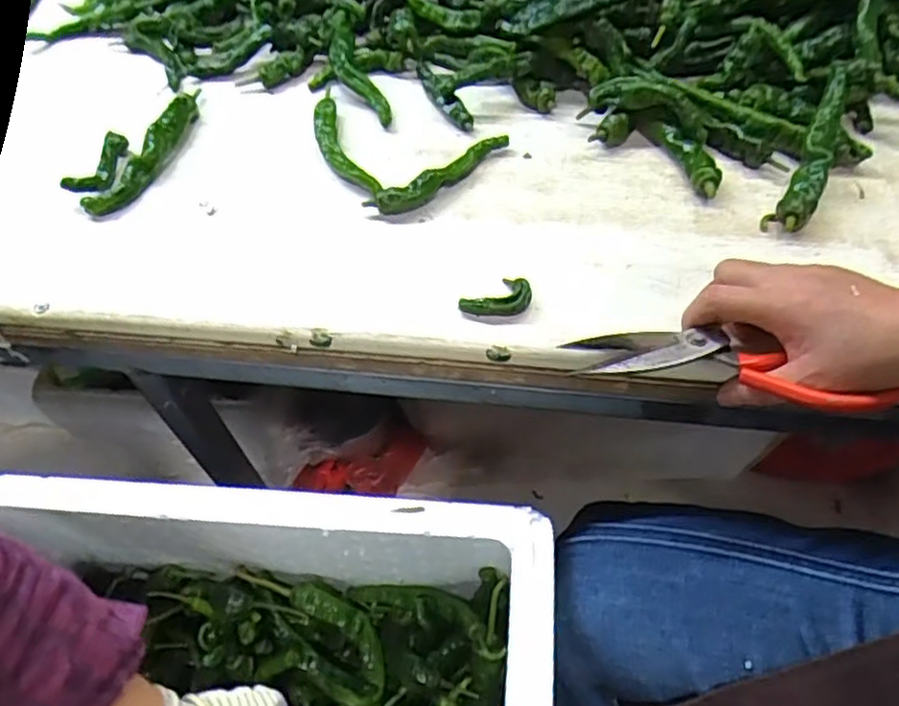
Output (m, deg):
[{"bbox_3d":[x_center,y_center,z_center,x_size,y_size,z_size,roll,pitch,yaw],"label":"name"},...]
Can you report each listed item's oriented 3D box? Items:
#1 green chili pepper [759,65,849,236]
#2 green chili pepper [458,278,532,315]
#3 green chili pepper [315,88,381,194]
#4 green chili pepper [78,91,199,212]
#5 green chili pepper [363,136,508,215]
[{"bbox_3d":[0.283,-0.157,0.528,0.031,0.025,0.151,21,74,18],"label":"green chili pepper"},{"bbox_3d":[0.033,-0.043,0.482,0.049,0.014,0.031,4,55,7],"label":"green chili pepper"},{"bbox_3d":[-0.099,-0.185,0.591,0.031,0.012,0.163,-20,56,-10],"label":"green chili pepper"},{"bbox_3d":[-0.262,-0.181,0.601,0.032,0.027,0.158,20,59,18],"label":"green chili pepper"},{"bbox_3d":[-0.004,-0.147,0.553,0.133,0.024,0.026,-32,58,-17],"label":"green chili pepper"}]

